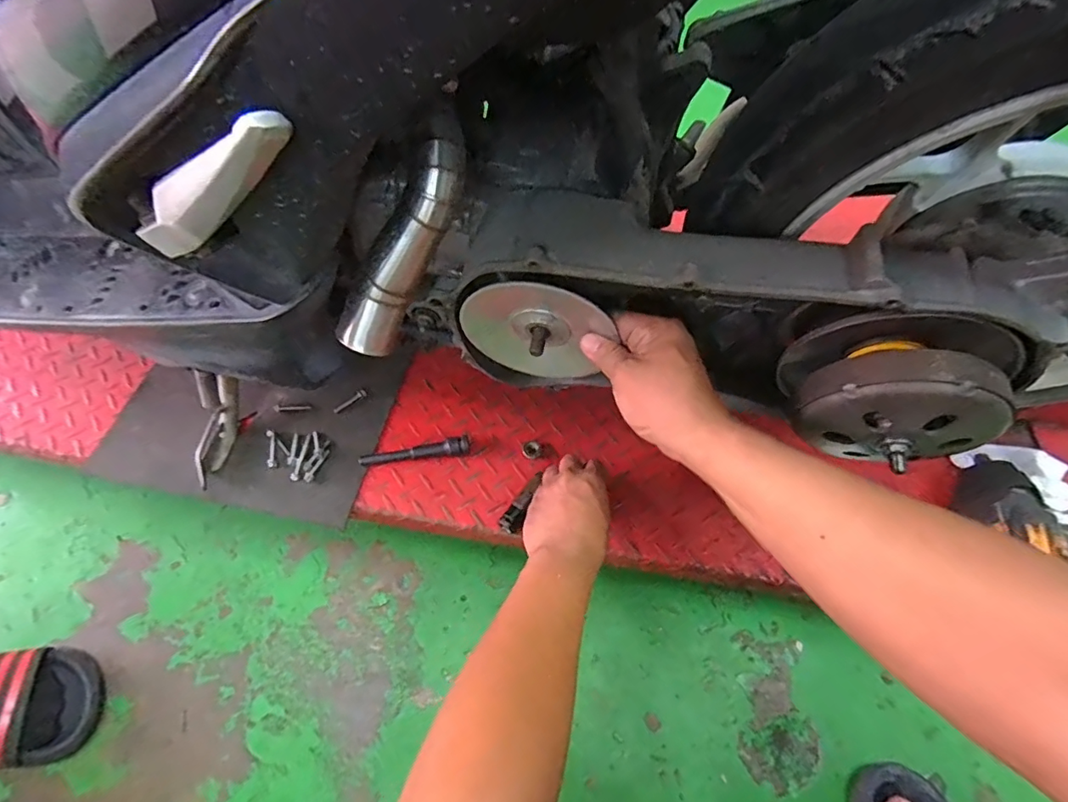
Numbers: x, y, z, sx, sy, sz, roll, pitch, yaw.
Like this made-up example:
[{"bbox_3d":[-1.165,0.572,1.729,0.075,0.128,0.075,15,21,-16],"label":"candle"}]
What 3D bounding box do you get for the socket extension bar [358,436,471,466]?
[{"bbox_3d":[-0.139,0.061,0.603,0.126,0.022,0.021,-6,61,-5],"label":"socket extension bar"}]

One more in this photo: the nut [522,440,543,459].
[{"bbox_3d":[-0.002,0.059,0.612,0.025,0.012,0.021,9,60,3],"label":"nut"}]

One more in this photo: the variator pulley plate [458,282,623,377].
[{"bbox_3d":[-0.003,-0.056,0.429,0.120,0.117,0.034,13,61,5],"label":"variator pulley plate"}]

